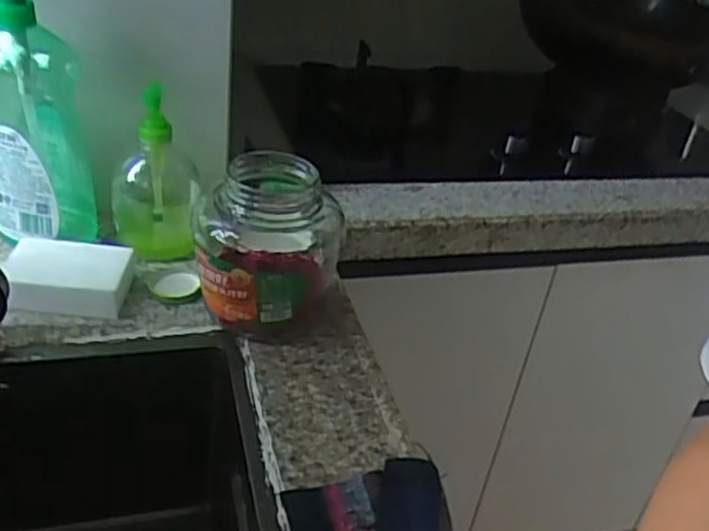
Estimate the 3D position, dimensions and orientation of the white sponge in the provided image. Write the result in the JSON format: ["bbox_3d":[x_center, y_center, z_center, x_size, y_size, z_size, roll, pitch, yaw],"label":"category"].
[{"bbox_3d":[-0.254,0.011,0.656,0.105,0.035,0.081,1,33,-10],"label":"white sponge"}]

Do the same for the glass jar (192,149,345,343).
[{"bbox_3d":[-0.075,-0.016,0.644,0.118,0.141,0.128,5,33,-3],"label":"glass jar"}]

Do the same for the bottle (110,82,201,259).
[{"bbox_3d":[-0.189,-0.088,0.700,0.082,0.150,0.068,-3,34,-15],"label":"bottle"}]

